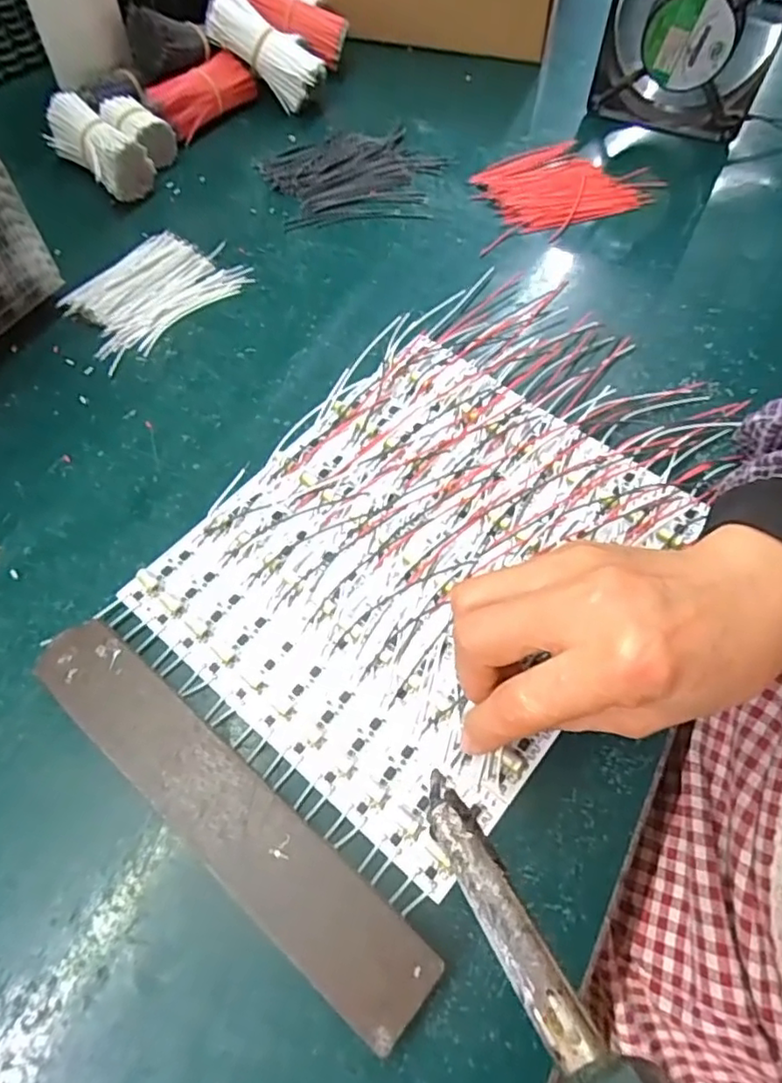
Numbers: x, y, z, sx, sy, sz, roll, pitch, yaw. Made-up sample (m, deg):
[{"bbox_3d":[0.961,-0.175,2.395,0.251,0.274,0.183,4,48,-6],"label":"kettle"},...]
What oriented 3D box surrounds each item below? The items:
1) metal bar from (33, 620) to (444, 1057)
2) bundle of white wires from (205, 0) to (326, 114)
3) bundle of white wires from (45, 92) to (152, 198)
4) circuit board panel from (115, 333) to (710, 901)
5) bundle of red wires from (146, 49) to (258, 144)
[{"bbox_3d":[-0.067,0.104,0.243,0.196,0.017,0.035,37,66,18],"label":"metal bar"},{"bbox_3d":[-0.095,-0.392,0.488,0.093,0.032,0.041,36,63,-13],"label":"bundle of white wires"},{"bbox_3d":[-0.213,-0.286,0.448,0.089,0.036,0.036,39,67,19],"label":"bundle of white wires"},{"bbox_3d":[0.017,0.004,0.305,0.189,0.010,0.227,36,66,18],"label":"circuit board panel"},{"bbox_3d":[-0.147,-0.350,0.486,0.028,0.033,0.086,34,66,17],"label":"bundle of red wires"}]

